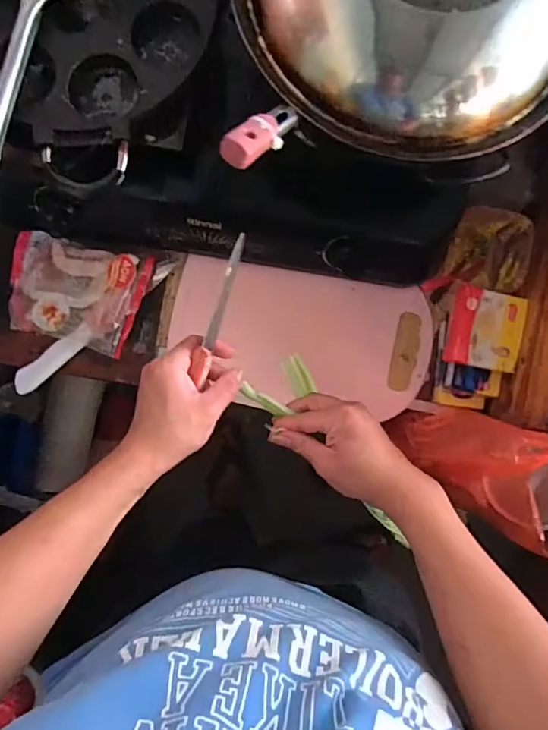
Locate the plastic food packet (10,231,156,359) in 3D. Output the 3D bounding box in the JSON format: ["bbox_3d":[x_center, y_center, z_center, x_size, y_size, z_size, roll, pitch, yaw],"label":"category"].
[{"bbox_3d":[-0.249,-0.092,0.597,0.167,0.029,0.125,15,87,0],"label":"plastic food packet"}]

